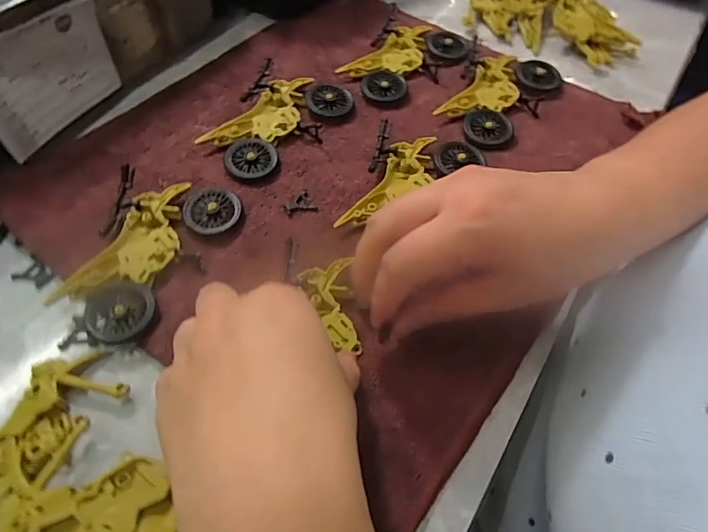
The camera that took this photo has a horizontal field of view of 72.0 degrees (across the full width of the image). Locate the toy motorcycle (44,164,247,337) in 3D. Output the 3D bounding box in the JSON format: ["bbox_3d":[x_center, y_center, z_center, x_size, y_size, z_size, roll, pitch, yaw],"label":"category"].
[{"bbox_3d":[-0.124,-0.010,0.293,0.071,0.022,0.113,13,56,7],"label":"toy motorcycle"}]

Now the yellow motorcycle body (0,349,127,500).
[{"bbox_3d":[-0.157,0.082,0.236,0.052,0.014,0.094,22,58,13],"label":"yellow motorcycle body"}]

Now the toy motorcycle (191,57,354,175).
[{"bbox_3d":[-0.060,-0.110,0.368,0.074,0.017,0.112,26,59,15],"label":"toy motorcycle"}]

